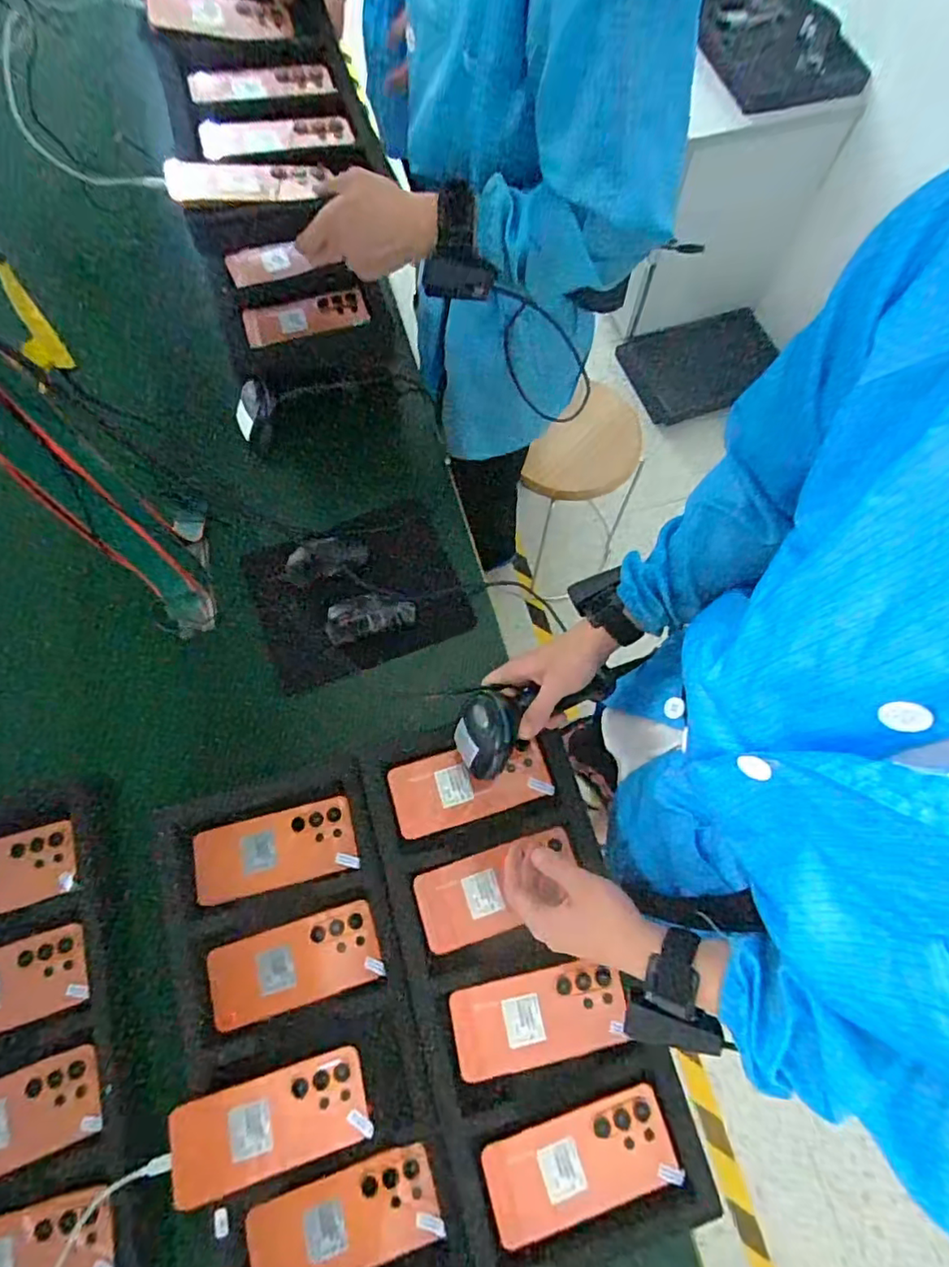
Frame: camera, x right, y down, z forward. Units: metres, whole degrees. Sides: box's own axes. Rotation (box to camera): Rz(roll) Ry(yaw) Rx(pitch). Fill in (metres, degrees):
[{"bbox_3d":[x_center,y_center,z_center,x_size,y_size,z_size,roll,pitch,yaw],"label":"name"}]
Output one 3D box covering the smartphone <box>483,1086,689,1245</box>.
[{"bbox_3d":[0.098,0.487,0.543,0.170,0.016,0.078,-15,70,-5],"label":"smartphone"}]

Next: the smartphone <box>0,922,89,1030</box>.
[{"bbox_3d":[-0.481,0.360,0.604,0.151,0.009,0.076,-14,68,-16],"label":"smartphone"}]

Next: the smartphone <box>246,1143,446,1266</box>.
[{"bbox_3d":[-0.118,0.545,0.547,0.167,0.010,0.077,-11,67,-14],"label":"smartphone"}]

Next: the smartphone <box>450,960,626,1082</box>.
[{"bbox_3d":[0.064,0.375,0.583,0.166,0.012,0.076,-12,70,-4],"label":"smartphone"}]

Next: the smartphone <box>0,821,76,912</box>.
[{"bbox_3d":[-0.520,0.265,0.644,0.158,0.012,0.075,-14,77,-13],"label":"smartphone"}]

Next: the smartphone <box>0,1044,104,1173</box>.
[{"bbox_3d":[-0.448,0.469,0.573,0.164,0.015,0.078,-19,71,-7],"label":"smartphone"}]

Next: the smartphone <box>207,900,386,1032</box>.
[{"bbox_3d":[-0.187,0.344,0.617,0.171,0.012,0.080,-17,70,-6],"label":"smartphone"}]

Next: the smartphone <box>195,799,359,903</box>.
[{"bbox_3d":[-0.221,0.240,0.658,0.175,0.008,0.081,-12,70,-4],"label":"smartphone"}]

